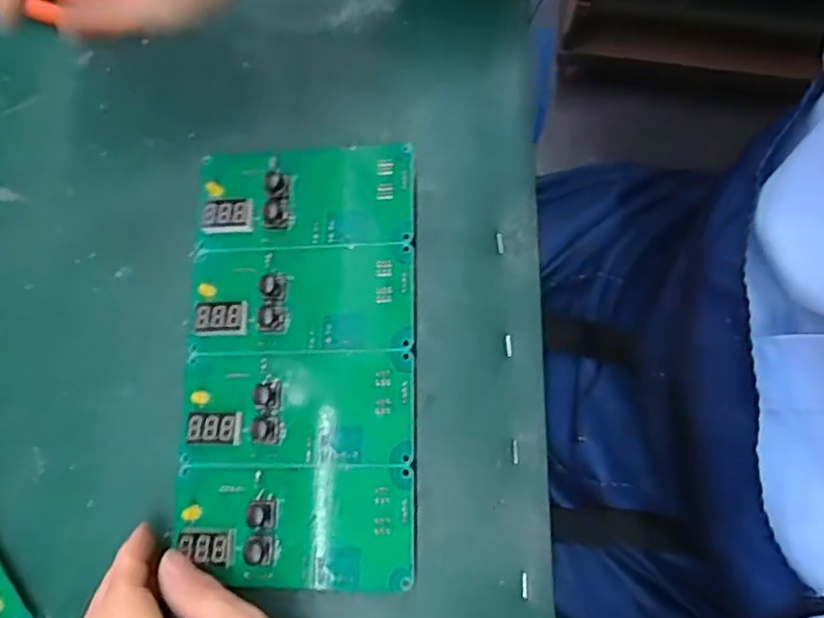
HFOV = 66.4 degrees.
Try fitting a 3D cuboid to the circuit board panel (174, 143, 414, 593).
[{"bbox_3d":[-0.051,0.019,0.286,0.101,0.015,0.196,0,78,-1],"label":"circuit board panel"}]

